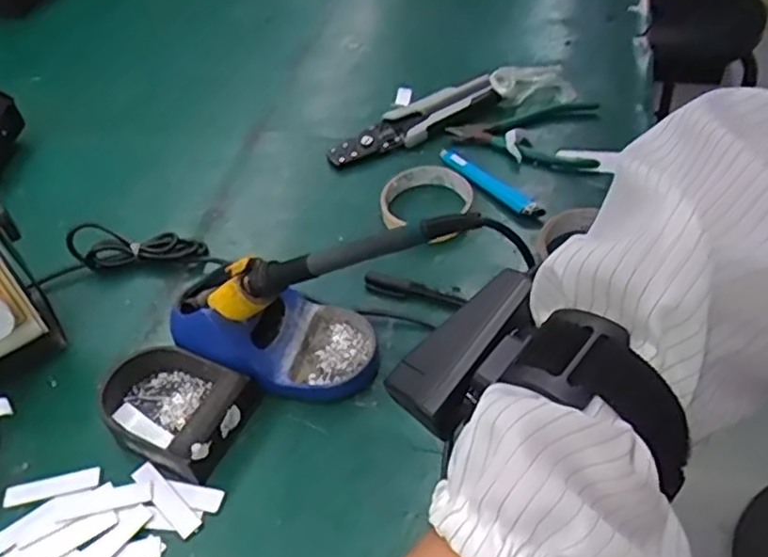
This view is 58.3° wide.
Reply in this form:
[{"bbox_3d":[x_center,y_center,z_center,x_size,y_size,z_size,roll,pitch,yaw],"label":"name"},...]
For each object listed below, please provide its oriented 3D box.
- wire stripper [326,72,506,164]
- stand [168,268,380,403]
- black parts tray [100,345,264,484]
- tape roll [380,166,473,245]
[{"bbox_3d":[0.031,-0.160,0.710,0.192,0.032,0.050,-19,51,-12],"label":"wire stripper"},{"bbox_3d":[-0.079,0.035,0.513,0.149,0.068,0.087,18,53,18],"label":"stand"},{"bbox_3d":[-0.153,0.089,0.493,0.110,0.034,0.079,19,54,19],"label":"black parts tray"},{"bbox_3d":[0.037,-0.068,0.632,0.078,0.031,0.076,-2,50,2],"label":"tape roll"}]

